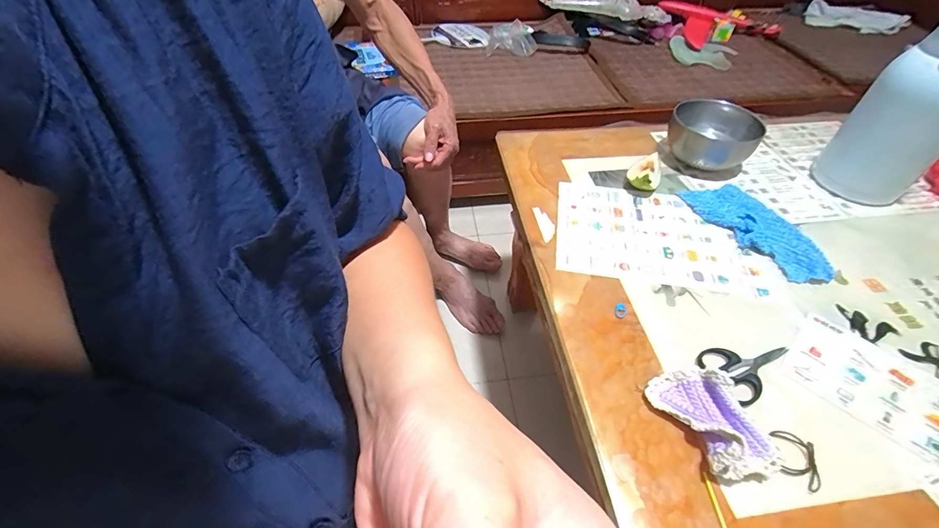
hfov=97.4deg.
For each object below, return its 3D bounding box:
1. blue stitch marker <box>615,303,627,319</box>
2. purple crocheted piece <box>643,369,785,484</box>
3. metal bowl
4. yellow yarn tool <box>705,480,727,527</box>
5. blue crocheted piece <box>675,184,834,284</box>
[{"bbox_3d":[0.198,0.060,0.539,0.015,0.004,0.022,18,50,15],"label":"blue stitch marker"},{"bbox_3d":[0.254,0.157,0.426,0.082,0.043,0.124,-18,51,-17],"label":"purple crocheted piece"},{"bbox_3d":[0.446,-0.233,0.759,0.130,0.081,0.133,1,48,-1],"label":"metal bowl"},{"bbox_3d":[0.234,0.236,0.385,0.006,0.004,0.062,-2,48,-3],"label":"yellow yarn tool"},{"bbox_3d":[0.446,-0.060,0.643,0.090,0.022,0.224,-20,51,-19],"label":"blue crocheted piece"}]

